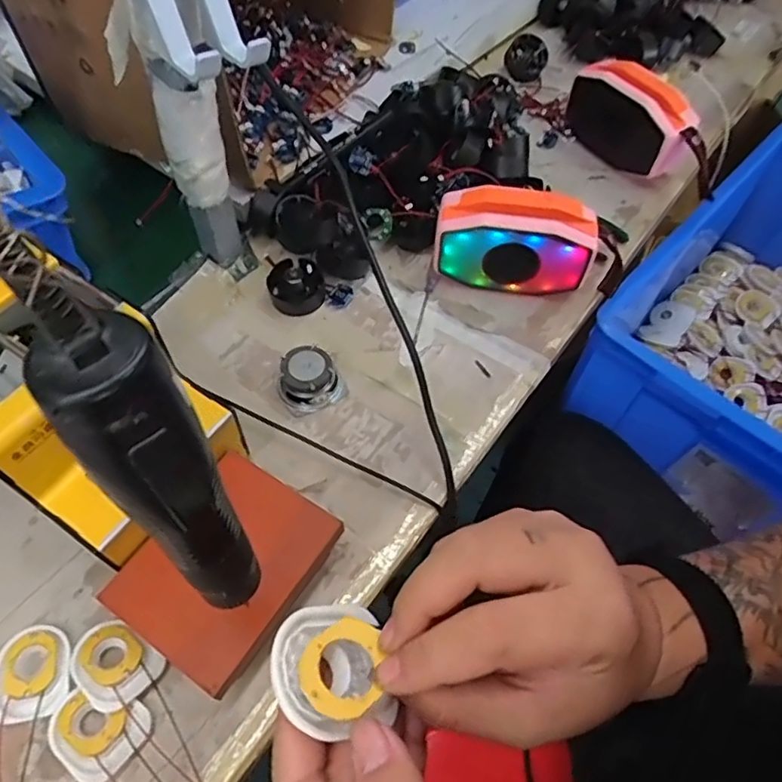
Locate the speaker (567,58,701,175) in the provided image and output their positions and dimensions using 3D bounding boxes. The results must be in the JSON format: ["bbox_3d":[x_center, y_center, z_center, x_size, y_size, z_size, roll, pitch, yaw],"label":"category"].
[{"bbox_3d":[0.270,-0.309,0.667,0.050,0.079,0.144,-32,64,-21],"label":"speaker"}]

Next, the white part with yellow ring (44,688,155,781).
[{"bbox_3d":[-0.186,0.214,0.372,0.059,0.009,0.048,31,61,16],"label":"white part with yellow ring"}]

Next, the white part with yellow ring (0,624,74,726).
[{"bbox_3d":[-0.243,0.189,0.394,0.053,0.008,0.057,-10,58,-9],"label":"white part with yellow ring"}]

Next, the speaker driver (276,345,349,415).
[{"bbox_3d":[-0.072,-0.010,0.513,0.052,0.031,0.050,1,57,-2],"label":"speaker driver"}]

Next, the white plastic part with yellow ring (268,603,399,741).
[{"bbox_3d":[-0.025,0.106,0.227,0.044,0.019,0.047,3,39,-18],"label":"white plastic part with yellow ring"}]

